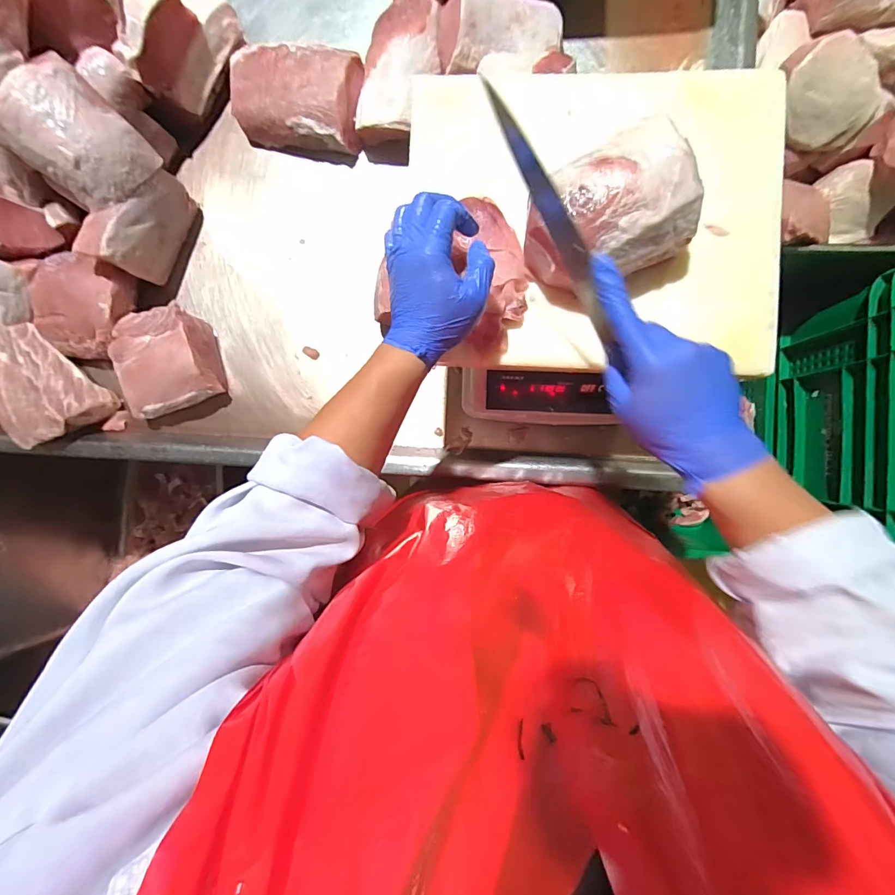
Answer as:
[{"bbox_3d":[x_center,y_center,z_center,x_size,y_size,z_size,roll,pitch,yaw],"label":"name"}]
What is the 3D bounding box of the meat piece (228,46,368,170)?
[{"bbox_3d":[-0.220,-0.498,0.613,0.201,0.065,0.119,13,91,6],"label":"meat piece"}]

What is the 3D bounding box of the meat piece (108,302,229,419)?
[{"bbox_3d":[-0.413,-0.128,0.628,0.142,0.068,0.144,-12,88,6],"label":"meat piece"}]

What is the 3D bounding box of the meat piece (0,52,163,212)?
[{"bbox_3d":[-0.469,-0.387,0.546,0.142,0.070,0.142,-8,111,-22],"label":"meat piece"}]

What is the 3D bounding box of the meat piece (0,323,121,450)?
[{"bbox_3d":[-0.614,-0.093,0.640,0.139,0.060,0.168,-36,86,5],"label":"meat piece"}]

